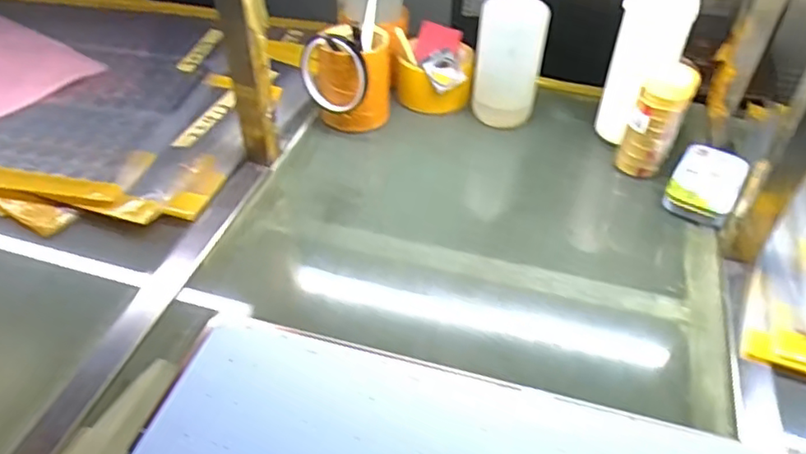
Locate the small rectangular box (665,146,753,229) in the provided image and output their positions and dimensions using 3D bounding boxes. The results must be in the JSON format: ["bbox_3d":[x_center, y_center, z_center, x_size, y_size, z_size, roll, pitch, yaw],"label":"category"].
[{"bbox_3d":[0.325,-0.050,0.650,0.065,0.025,0.108,26,50,22],"label":"small rectangular box"}]

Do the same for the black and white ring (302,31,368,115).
[{"bbox_3d":[-0.079,-0.173,0.688,0.084,0.088,0.015,-8,18,33],"label":"black and white ring"}]

